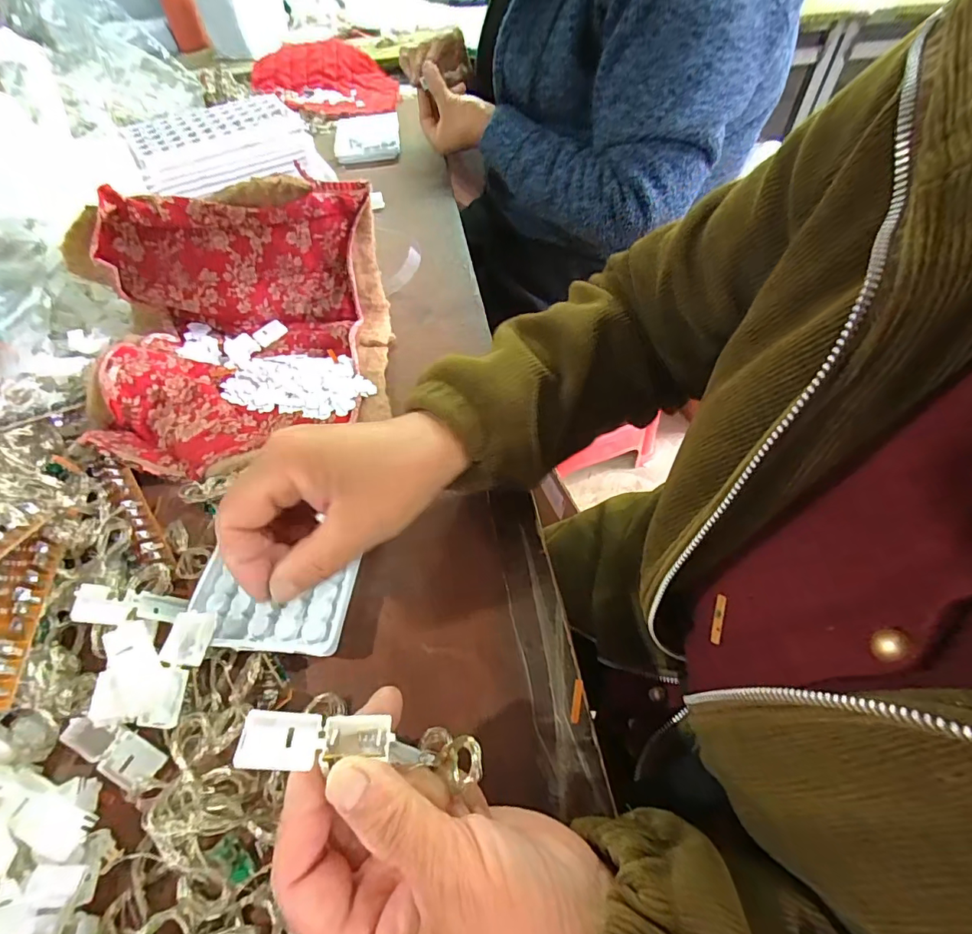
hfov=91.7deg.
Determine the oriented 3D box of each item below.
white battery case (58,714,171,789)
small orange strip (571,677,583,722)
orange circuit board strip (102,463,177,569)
[{"bbox_3d":[-0.191,0.144,0.241,0.055,0.007,0.019,17,55,14],"label":"white battery case"},{"bbox_3d":[0.049,0.125,0.253,0.004,0.004,0.022,8,53,9],"label":"small orange strip"},{"bbox_3d":[-0.238,0.032,0.323,0.015,0.015,0.097,-34,58,-21],"label":"orange circuit board strip"}]

